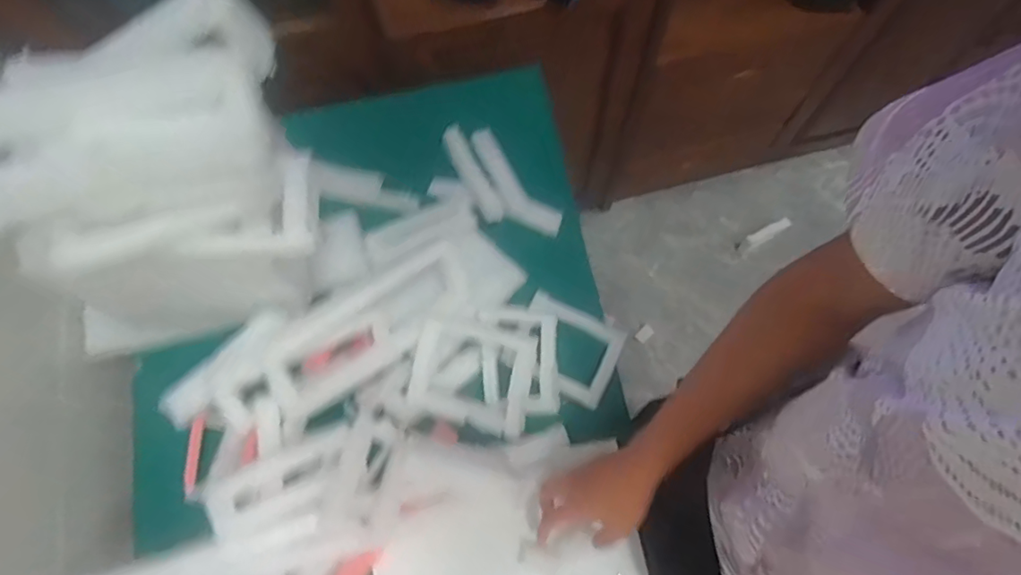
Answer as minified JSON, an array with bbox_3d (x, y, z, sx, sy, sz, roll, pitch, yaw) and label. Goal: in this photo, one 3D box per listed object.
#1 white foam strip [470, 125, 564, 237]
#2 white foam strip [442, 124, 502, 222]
[{"bbox_3d":[-0.002,-0.136,0.754,0.060,0.030,0.174,-40,76,-9],"label":"white foam strip"},{"bbox_3d":[-0.052,-0.153,0.750,0.030,0.015,0.150,-26,74,-5],"label":"white foam strip"}]

